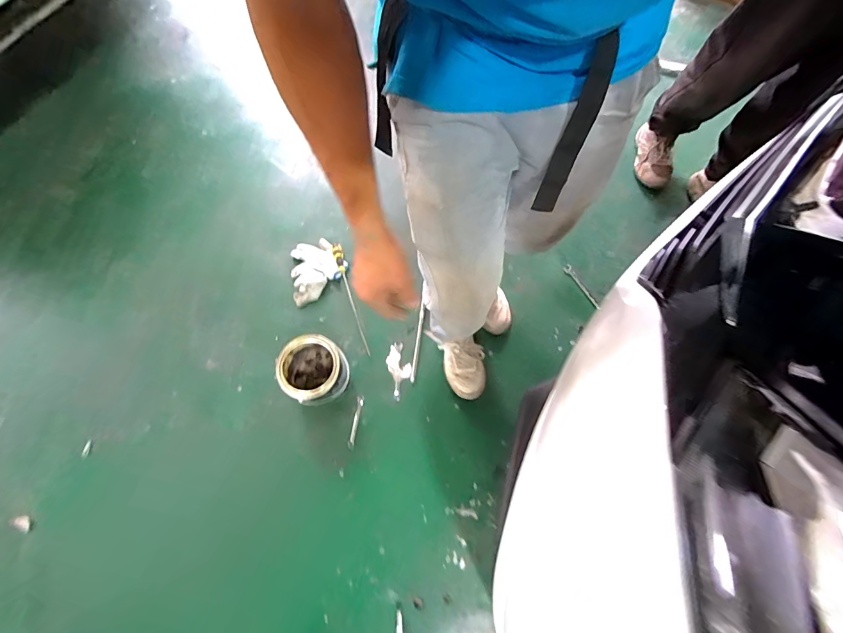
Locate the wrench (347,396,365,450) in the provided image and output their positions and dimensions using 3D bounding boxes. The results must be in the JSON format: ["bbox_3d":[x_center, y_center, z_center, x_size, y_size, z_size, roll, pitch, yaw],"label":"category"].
[{"bbox_3d":[-0.185,0.295,1.090,0.020,0.004,0.146,9,70,4],"label":"wrench"}]

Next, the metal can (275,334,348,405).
[{"bbox_3d":[-0.290,0.145,1.059,0.177,0.177,0.163,0,70,0],"label":"metal can"}]

